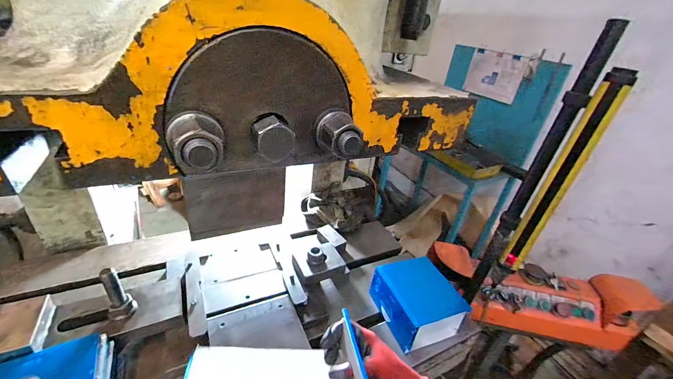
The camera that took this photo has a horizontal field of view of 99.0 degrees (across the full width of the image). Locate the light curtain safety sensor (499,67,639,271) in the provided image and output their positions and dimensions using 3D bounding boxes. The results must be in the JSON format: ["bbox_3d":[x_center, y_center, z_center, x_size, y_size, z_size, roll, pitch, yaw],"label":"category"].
[{"bbox_3d":[0.368,-0.007,0.478,0.049,0.351,0.041,-21,40,-40],"label":"light curtain safety sensor"}]

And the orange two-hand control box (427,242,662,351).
[{"bbox_3d":[0.619,0.326,0.869,0.633,0.165,0.166,9,30,3],"label":"orange two-hand control box"}]

